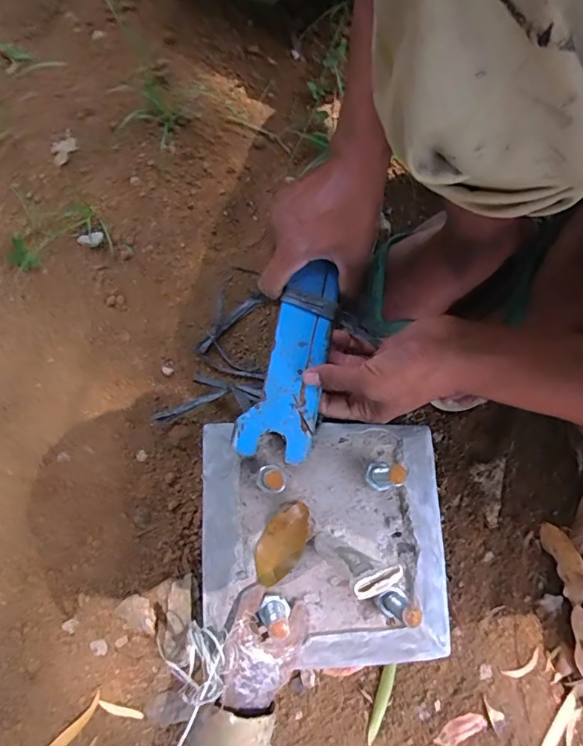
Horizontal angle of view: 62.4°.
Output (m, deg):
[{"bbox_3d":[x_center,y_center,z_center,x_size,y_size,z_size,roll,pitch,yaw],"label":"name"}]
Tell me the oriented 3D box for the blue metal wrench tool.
[{"bbox_3d":[0.003,-0.013,0.430,0.062,0.014,0.179,15,76,2],"label":"blue metal wrench tool"}]

